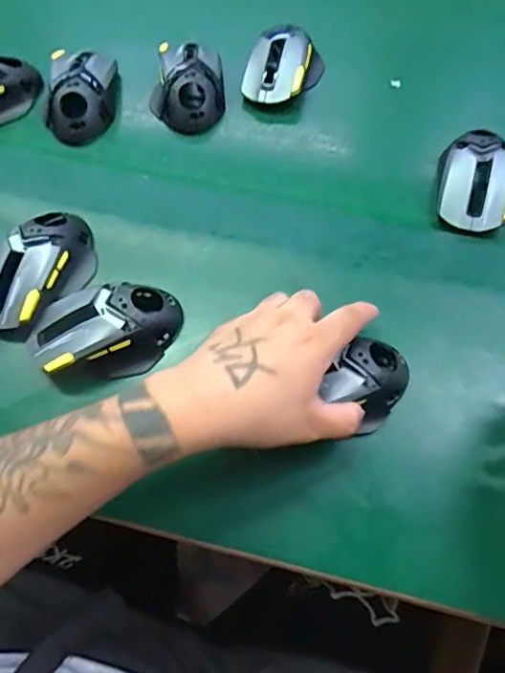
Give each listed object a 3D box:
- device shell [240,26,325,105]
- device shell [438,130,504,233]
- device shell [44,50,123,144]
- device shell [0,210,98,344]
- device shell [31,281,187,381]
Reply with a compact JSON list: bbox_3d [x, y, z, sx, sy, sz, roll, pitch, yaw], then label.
[{"bbox_3d":[0.030,-0.275,0.550,0.063,0.041,0.092,25,66,11],"label":"device shell"},{"bbox_3d":[0.197,-0.137,0.478,0.063,0.032,0.093,7,64,2],"label":"device shell"},{"bbox_3d":[-0.174,-0.244,0.545,0.071,0.040,0.098,3,66,0],"label":"device shell"},{"bbox_3d":[-0.181,-0.056,0.458,0.071,0.039,0.121,32,69,13],"label":"device shell"},{"bbox_3d":[-0.117,-0.007,0.429,0.121,0.034,0.068,-15,67,-8],"label":"device shell"}]

